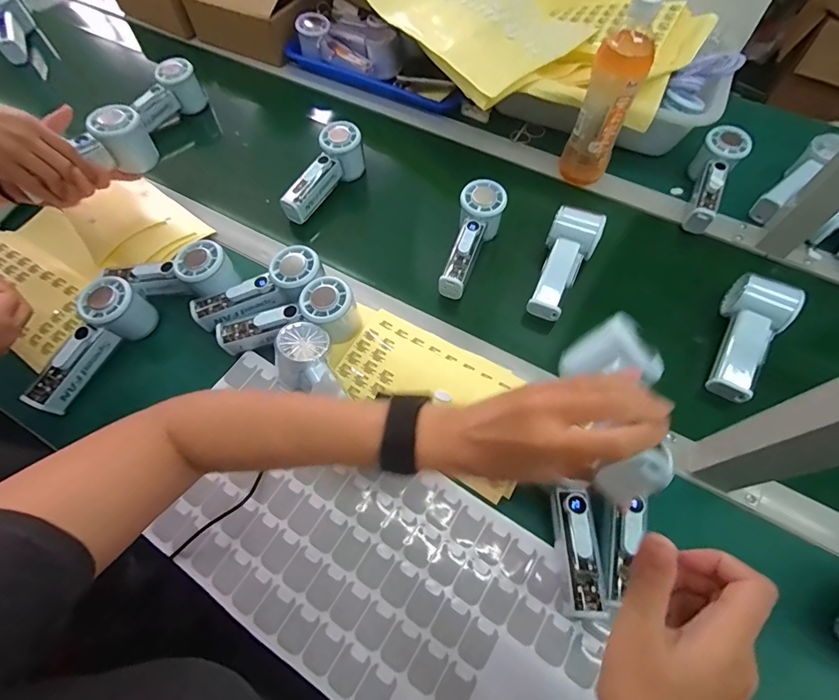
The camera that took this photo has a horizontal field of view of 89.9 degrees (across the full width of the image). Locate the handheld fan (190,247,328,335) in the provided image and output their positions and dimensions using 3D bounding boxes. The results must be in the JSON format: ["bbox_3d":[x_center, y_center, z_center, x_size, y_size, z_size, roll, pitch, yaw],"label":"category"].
[{"bbox_3d":[-0.186,-0.069,0.490,0.152,0.039,0.053,-27,65,3],"label":"handheld fan"}]

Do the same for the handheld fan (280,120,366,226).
[{"bbox_3d":[-0.138,-0.247,0.598,0.051,0.056,0.155,32,79,15],"label":"handheld fan"}]

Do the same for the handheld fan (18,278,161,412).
[{"bbox_3d":[-0.368,-0.006,0.474,0.053,0.061,0.155,28,78,13],"label":"handheld fan"}]

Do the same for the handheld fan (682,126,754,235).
[{"bbox_3d":[0.403,-0.230,0.585,0.052,0.057,0.156,23,81,11],"label":"handheld fan"}]

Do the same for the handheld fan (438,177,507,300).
[{"bbox_3d":[0.065,-0.140,0.545,0.052,0.056,0.159,21,79,10],"label":"handheld fan"}]

